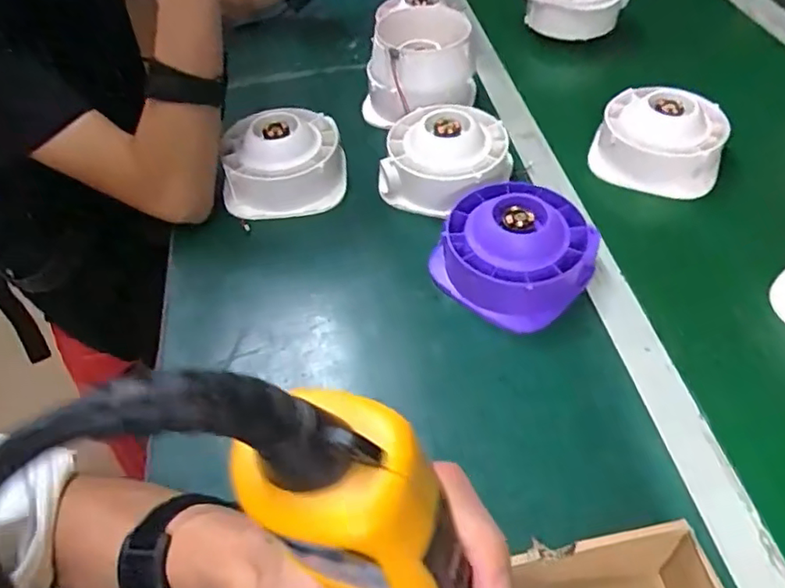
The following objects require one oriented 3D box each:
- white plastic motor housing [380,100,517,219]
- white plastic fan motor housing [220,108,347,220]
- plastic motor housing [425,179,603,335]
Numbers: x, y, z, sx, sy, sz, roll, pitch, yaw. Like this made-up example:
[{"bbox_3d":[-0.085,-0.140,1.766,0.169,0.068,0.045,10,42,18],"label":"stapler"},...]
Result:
[{"bbox_3d":[0.058,-0.148,0.624,0.134,0.065,0.128,8,51,11],"label":"white plastic motor housing"},{"bbox_3d":[-0.118,-0.148,0.638,0.129,0.066,0.119,-7,50,-2],"label":"white plastic fan motor housing"},{"bbox_3d":[0.112,-0.042,0.539,0.131,0.077,0.124,29,58,26],"label":"plastic motor housing"}]

